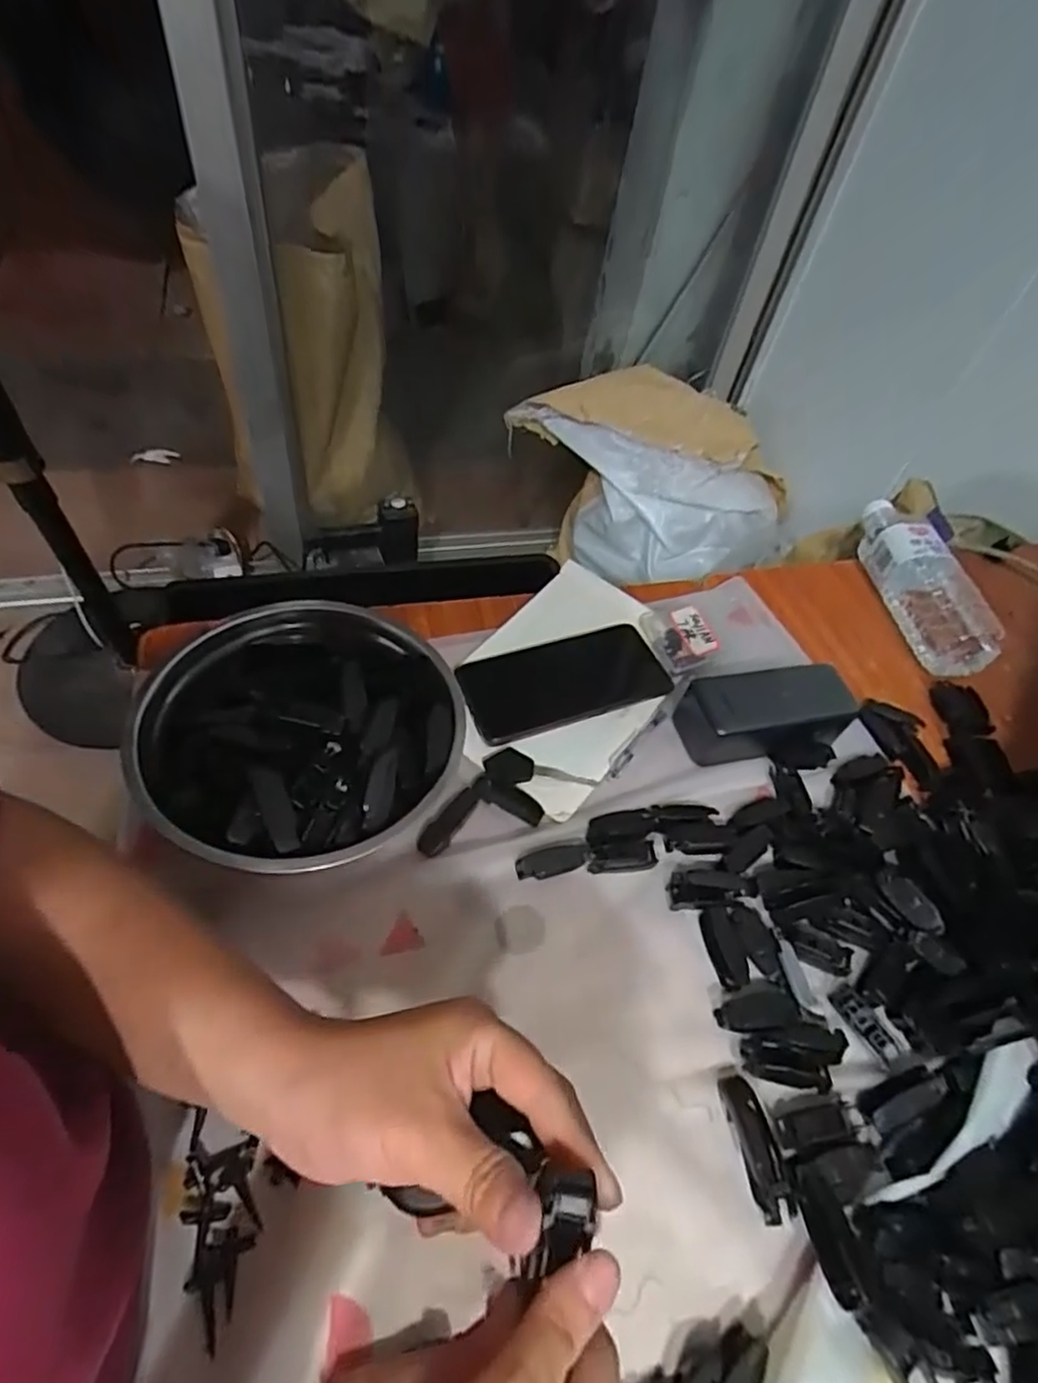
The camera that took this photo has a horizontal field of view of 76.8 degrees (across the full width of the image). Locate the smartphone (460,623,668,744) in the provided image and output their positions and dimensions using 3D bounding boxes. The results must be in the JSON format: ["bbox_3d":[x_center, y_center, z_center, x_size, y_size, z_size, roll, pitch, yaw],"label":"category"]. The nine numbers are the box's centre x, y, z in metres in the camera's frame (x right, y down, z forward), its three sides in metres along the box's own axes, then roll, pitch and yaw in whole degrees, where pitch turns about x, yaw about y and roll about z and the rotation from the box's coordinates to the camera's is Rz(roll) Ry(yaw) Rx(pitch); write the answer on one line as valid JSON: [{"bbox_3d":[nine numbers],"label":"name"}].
[{"bbox_3d":[0.039,-0.010,0.536,0.169,0.005,0.076,-15,61,-19],"label":"smartphone"}]

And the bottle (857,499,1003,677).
[{"bbox_3d":[0.389,-0.114,0.638,0.061,0.054,0.205,0,52,-9],"label":"bottle"}]

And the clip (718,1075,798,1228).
[{"bbox_3d":[0.131,0.246,0.356,0.024,0.022,0.066,-2,52,-10],"label":"clip"}]

